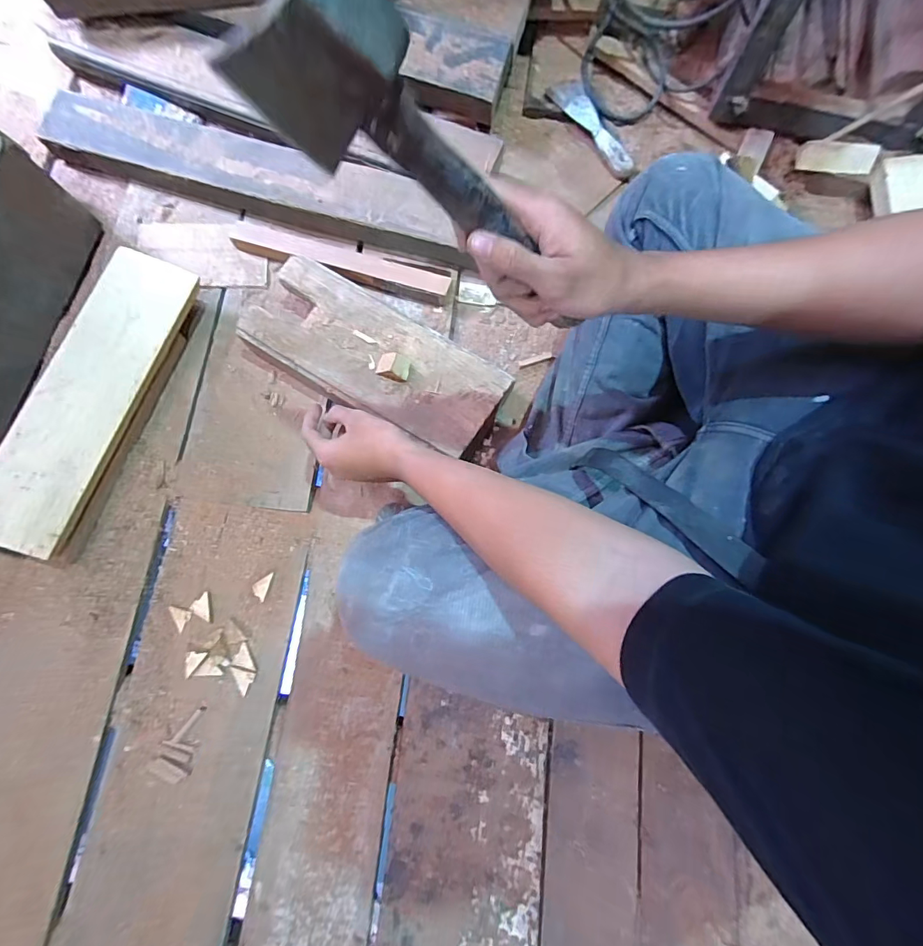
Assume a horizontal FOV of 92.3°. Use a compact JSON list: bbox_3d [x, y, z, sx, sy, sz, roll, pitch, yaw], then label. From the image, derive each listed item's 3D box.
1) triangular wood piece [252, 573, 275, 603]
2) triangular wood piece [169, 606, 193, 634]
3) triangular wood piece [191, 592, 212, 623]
[{"bbox_3d":[-0.253,0.143,0.561,0.020,0.005,0.035,9,77,1],"label":"triangular wood piece"},{"bbox_3d":[-0.349,0.177,0.552,0.022,0.004,0.034,-34,80,-8],"label":"triangular wood piece"},{"bbox_3d":[-0.322,0.168,0.549,0.022,0.006,0.036,-15,78,-4],"label":"triangular wood piece"}]

